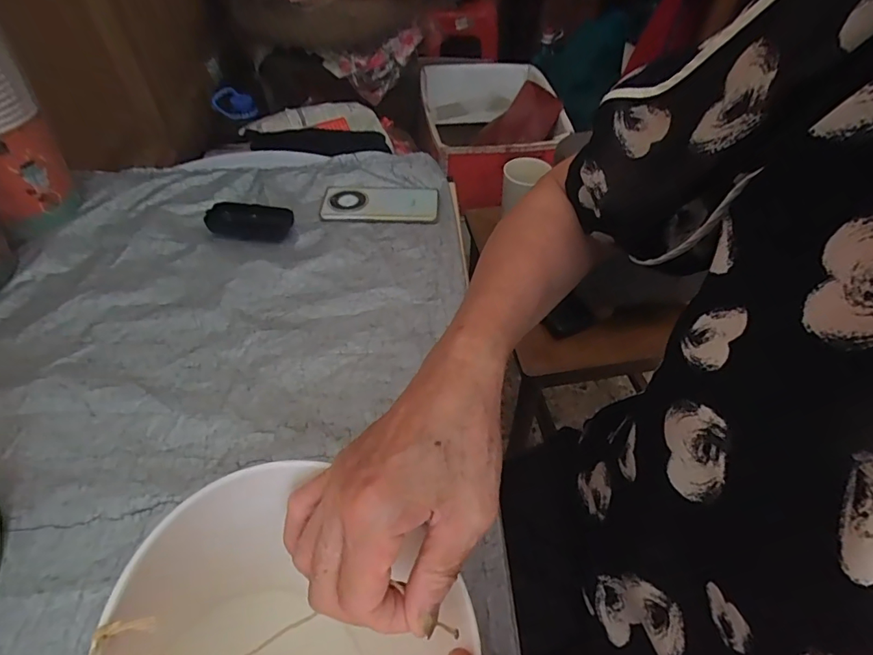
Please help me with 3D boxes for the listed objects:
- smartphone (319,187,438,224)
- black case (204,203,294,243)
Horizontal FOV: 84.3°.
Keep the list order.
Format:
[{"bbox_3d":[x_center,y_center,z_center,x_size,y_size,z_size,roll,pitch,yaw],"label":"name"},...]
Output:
[{"bbox_3d":[-0.079,-0.175,0.681,0.162,0.010,0.086,1,48,-1],"label":"smartphone"},{"bbox_3d":[-0.243,-0.140,0.629,0.108,0.016,0.060,6,48,3],"label":"black case"}]

